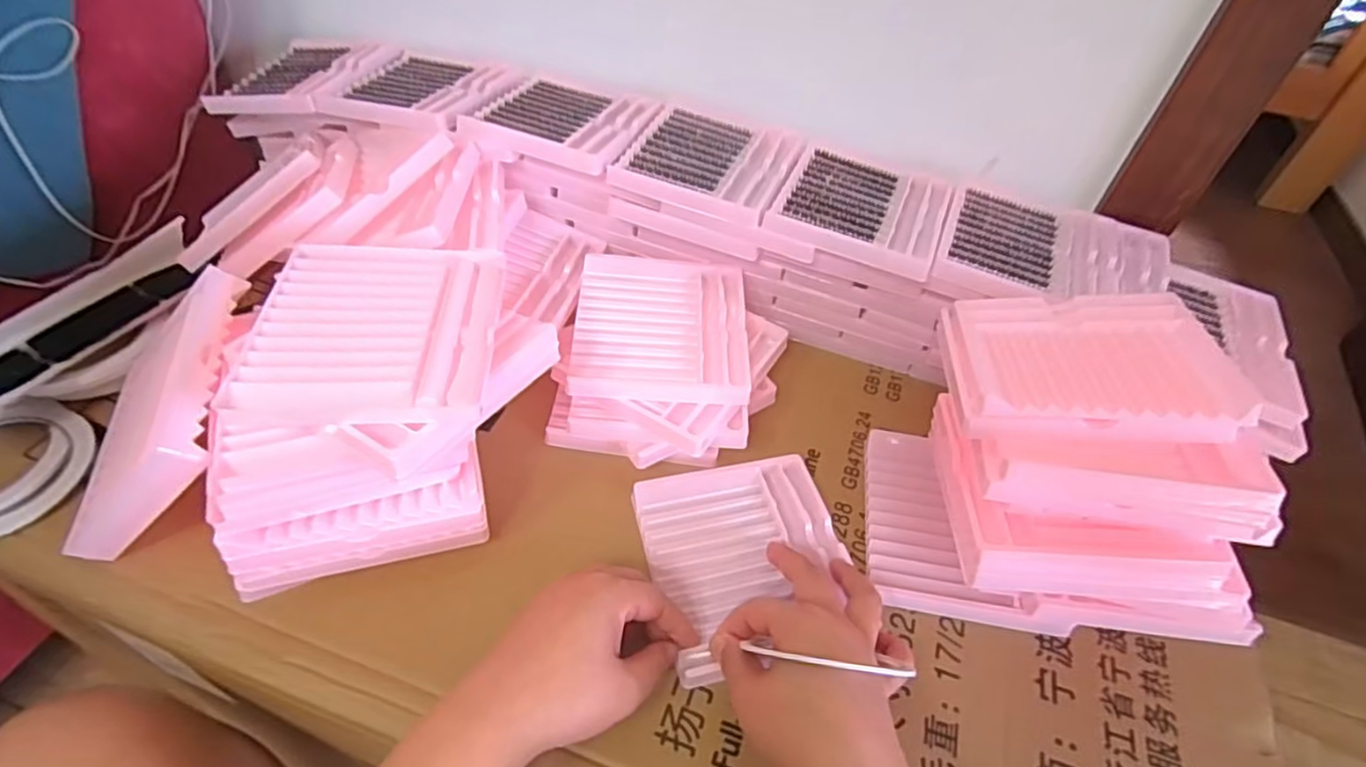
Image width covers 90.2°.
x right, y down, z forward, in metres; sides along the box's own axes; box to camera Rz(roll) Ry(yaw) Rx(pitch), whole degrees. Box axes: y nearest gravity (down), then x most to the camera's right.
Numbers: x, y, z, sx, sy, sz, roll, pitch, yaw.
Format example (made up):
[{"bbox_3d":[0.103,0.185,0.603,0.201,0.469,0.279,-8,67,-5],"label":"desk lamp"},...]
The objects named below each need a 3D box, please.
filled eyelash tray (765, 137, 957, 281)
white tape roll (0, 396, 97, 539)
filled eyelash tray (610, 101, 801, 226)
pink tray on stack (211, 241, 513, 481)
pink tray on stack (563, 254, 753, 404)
[{"bbox_3d":[0.149,-0.149,0.562,0.131,0.013,0.143,21,49,12],"label":"filled eyelash tray"},{"bbox_3d":[-0.436,0.056,0.429,0.103,0.028,0.103,3,47,-4],"label":"white tape roll"},{"bbox_3d":[0.023,-0.190,0.580,0.129,0.012,0.127,19,48,11],"label":"filled eyelash tray"},{"bbox_3d":[-0.178,-0.024,0.402,0.129,0.028,0.167,0,48,-7],"label":"pink tray on stack"},{"bbox_3d":[-0.017,-0.049,0.529,0.129,0.013,0.152,3,48,-4],"label":"pink tray on stack"}]

